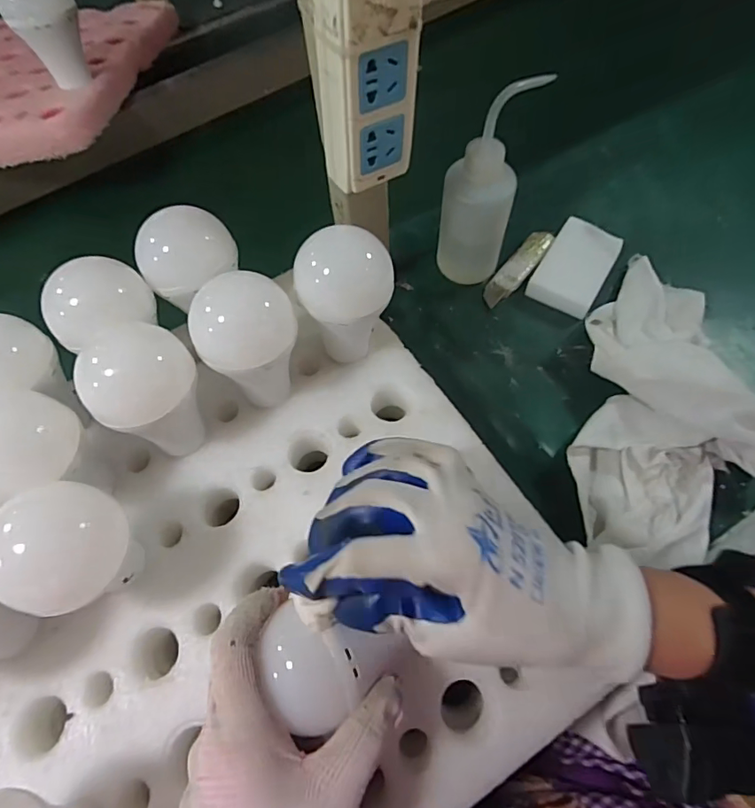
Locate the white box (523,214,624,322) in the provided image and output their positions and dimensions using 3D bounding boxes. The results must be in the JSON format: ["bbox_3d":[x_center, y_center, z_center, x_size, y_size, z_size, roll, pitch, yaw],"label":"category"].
[{"bbox_3d":[0.197,-0.136,0.499,0.061,0.016,0.100,29,69,14],"label":"white box"}]

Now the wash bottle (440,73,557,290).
[{"bbox_3d":[0.092,-0.187,0.445,0.061,0.167,0.075,12,65,9],"label":"wash bottle"}]

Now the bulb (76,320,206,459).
[{"bbox_3d":[-0.144,-0.004,0.330,0.066,0.091,0.063,-37,67,-14],"label":"bulb"}]

